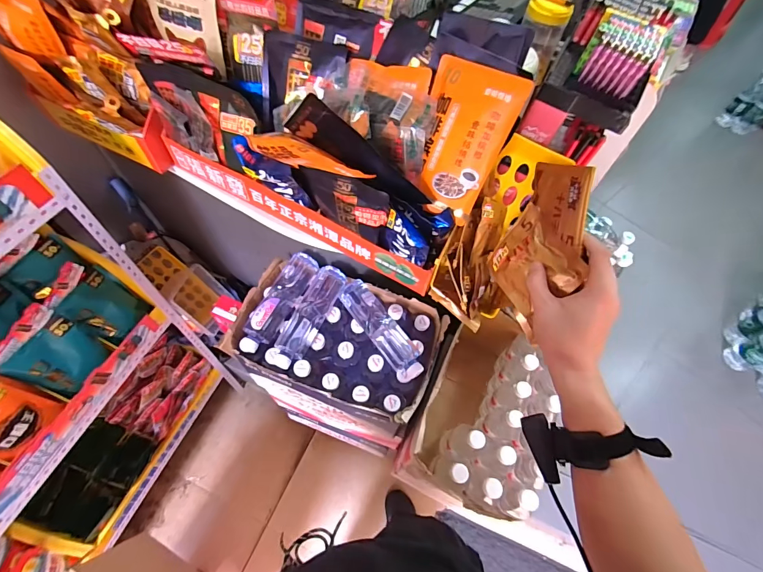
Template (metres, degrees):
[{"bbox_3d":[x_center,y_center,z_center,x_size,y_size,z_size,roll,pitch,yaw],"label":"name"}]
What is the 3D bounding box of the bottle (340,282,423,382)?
[{"bbox_3d":[-0.003,0.089,0.751,0.063,0.064,0.236,-28,66,-19],"label":"bottle"}]

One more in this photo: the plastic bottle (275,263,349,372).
[{"bbox_3d":[-0.153,0.068,0.767,0.069,0.067,0.230,23,60,9],"label":"plastic bottle"}]

